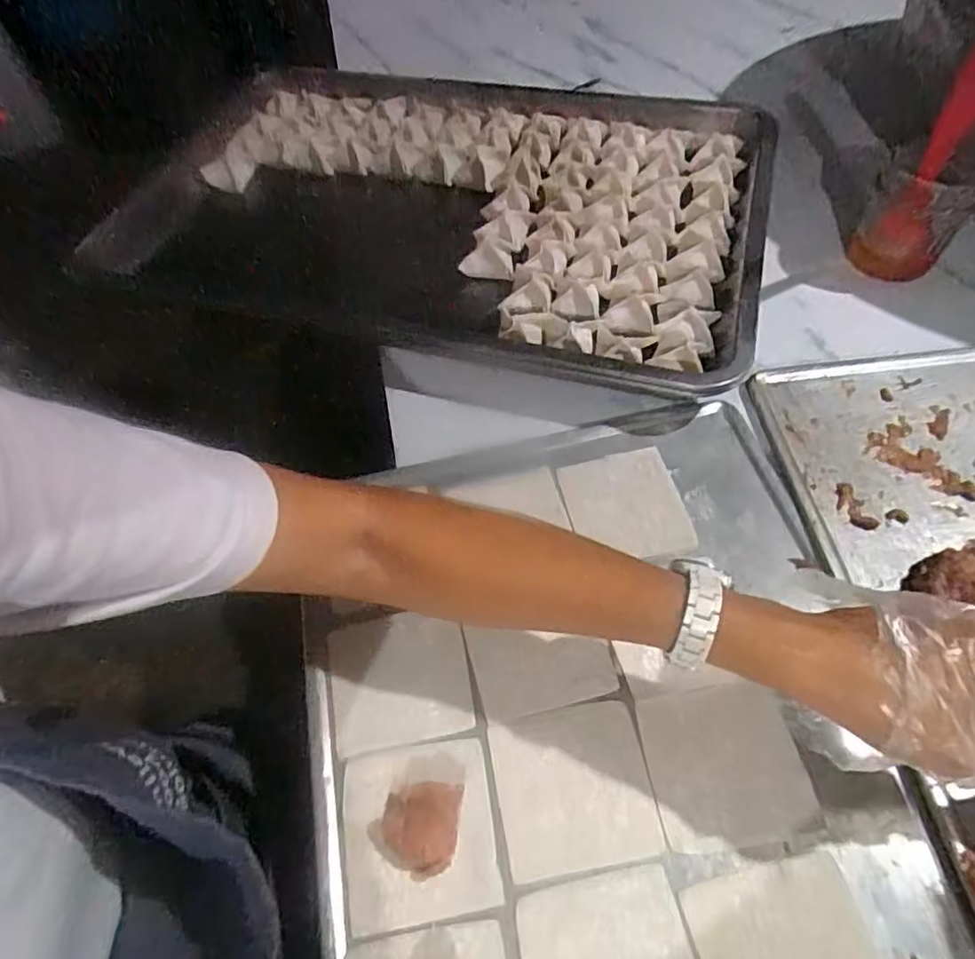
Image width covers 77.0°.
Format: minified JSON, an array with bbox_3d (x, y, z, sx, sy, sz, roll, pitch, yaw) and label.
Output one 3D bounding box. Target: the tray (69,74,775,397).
[{"bbox_3d":[-0.053,-0.279,0.593,0.613,0.046,0.367,17,61,15],"label":"tray"}]

